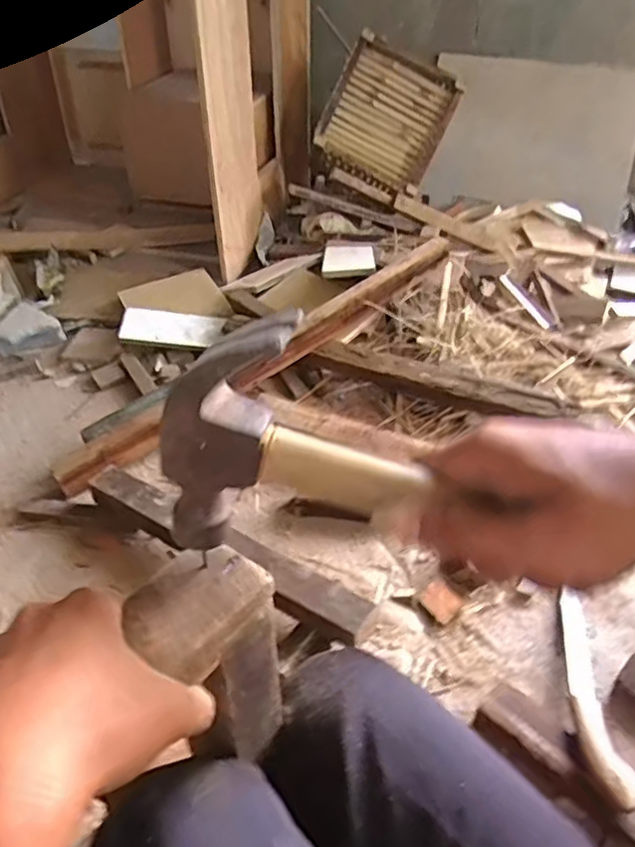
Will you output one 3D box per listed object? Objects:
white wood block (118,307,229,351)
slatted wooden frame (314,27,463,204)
[{"bbox_3d":[-0.324,-0.210,1.439,0.228,0.018,0.091,9,65,3],"label":"white wood block"},{"bbox_3d":[0.184,-0.816,1.738,0.306,0.373,0.080,24,3,3],"label":"slatted wooden frame"}]

